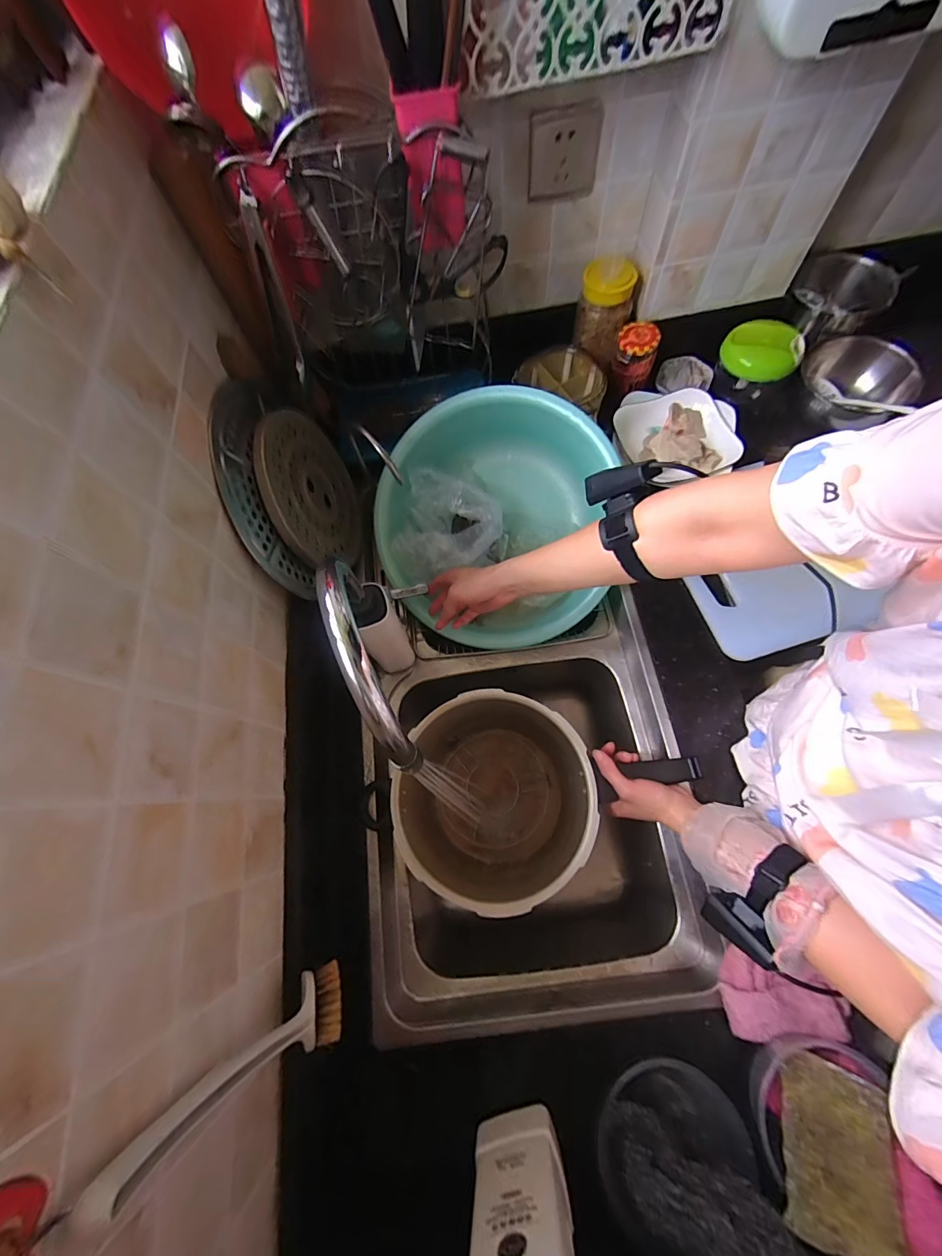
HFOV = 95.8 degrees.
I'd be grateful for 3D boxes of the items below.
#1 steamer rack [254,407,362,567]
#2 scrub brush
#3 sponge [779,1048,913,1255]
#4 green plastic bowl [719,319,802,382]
[{"bbox_3d":[-0.225,-0.201,0.617,0.012,0.213,0.207,-9,95,15],"label":"steamer rack"},{"bbox_3d":[-0.149,0.316,0.306,0.053,0.213,0.063,40,73,18],"label":"scrub brush"},{"bbox_3d":[0.319,0.454,0.370,0.079,0.018,0.117,-3,38,29],"label":"sponge"},{"bbox_3d":[0.483,-0.470,0.726,0.113,0.061,0.097,17,67,10],"label":"green plastic bowl"}]

